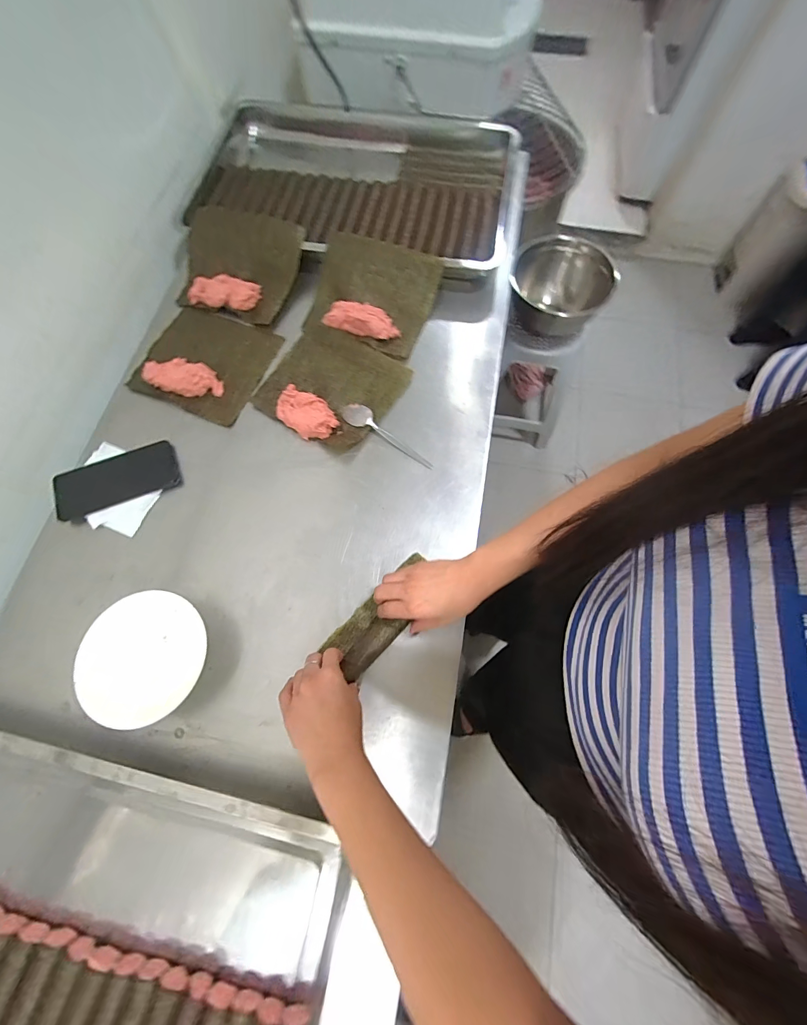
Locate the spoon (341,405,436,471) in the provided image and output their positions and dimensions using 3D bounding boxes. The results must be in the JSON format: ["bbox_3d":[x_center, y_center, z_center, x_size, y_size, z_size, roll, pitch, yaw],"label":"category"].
[{"bbox_3d":[-0.026,-0.117,0.569,0.165,0.011,0.035,36,75,11],"label":"spoon"}]

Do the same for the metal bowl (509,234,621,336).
[{"bbox_3d":[0.421,-0.600,1.043,0.265,0.158,0.265,0,71,0],"label":"metal bowl"}]

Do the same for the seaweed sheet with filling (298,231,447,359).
[{"bbox_3d":[-0.056,-0.370,0.634,0.201,0.054,0.182,19,72,6],"label":"seaweed sheet with filling"}]

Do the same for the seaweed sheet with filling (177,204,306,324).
[{"bbox_3d":[-0.291,-0.437,0.643,0.195,0.082,0.166,17,72,5],"label":"seaweed sheet with filling"}]

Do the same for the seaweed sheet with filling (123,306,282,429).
[{"bbox_3d":[-0.330,-0.254,0.615,0.203,0.031,0.187,20,72,6],"label":"seaweed sheet with filling"}]

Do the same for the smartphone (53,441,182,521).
[{"bbox_3d":[-0.421,-0.050,0.549,0.163,0.011,0.078,-22,73,-8],"label":"smartphone"}]

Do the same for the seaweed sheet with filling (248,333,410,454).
[{"bbox_3d":[-0.116,-0.205,0.592,0.197,0.031,0.190,31,74,9],"label":"seaweed sheet with filling"}]

